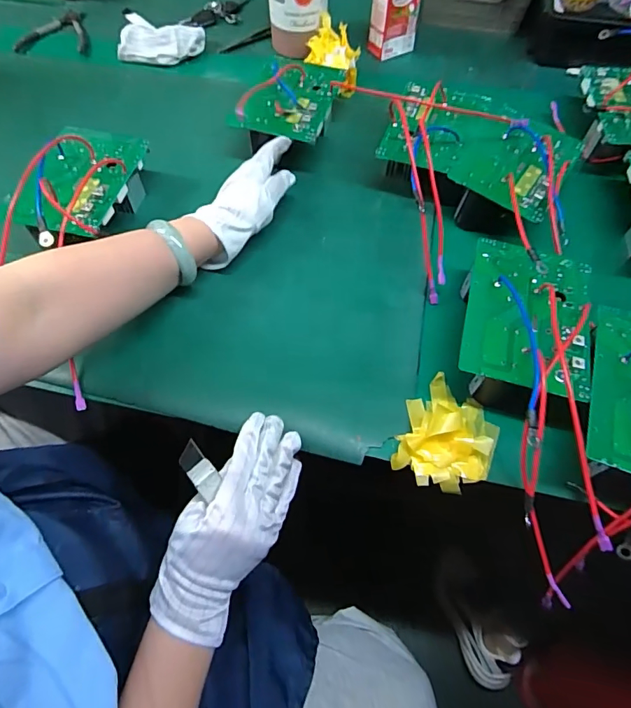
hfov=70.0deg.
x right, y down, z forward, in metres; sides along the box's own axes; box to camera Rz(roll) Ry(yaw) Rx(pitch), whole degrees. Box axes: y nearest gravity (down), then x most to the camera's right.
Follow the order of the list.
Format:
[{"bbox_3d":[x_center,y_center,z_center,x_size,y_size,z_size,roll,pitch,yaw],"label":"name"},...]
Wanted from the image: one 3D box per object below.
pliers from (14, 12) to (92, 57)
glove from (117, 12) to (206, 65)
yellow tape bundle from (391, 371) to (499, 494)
[{"bbox_3d":[-0.422,-0.534,0.743,0.111,0.014,0.129,-3,61,-2],"label":"pliers"},{"bbox_3d":[-0.242,-0.486,0.706,0.125,0.033,0.078,8,61,4],"label":"glove"},{"bbox_3d":[0.121,0.067,0.401,0.080,0.034,0.103,22,63,12],"label":"yellow tape bundle"}]

